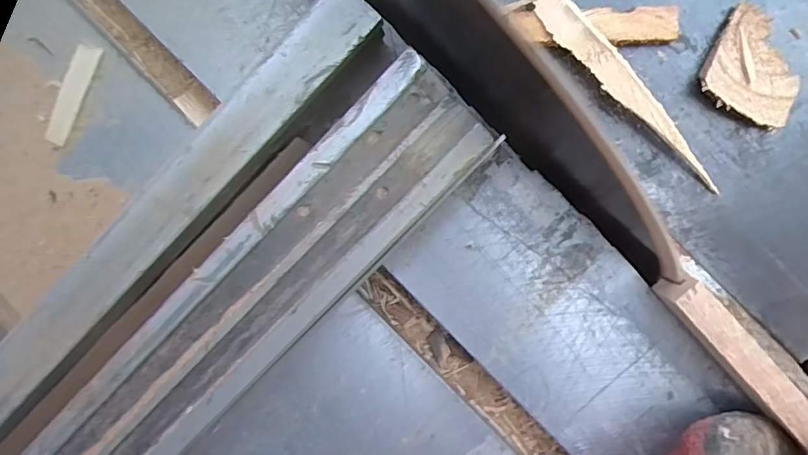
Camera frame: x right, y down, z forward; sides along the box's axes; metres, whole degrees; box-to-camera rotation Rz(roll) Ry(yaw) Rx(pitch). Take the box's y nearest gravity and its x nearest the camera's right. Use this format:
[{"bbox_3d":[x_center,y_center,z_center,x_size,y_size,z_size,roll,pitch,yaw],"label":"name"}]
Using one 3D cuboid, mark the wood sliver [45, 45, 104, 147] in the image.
[{"bbox_3d":[-0.173,-0.069,0.269,0.015,0.004,0.054,28,98,9],"label":"wood sliver"}]

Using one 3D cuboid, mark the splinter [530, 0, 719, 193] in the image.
[{"bbox_3d":[0.103,-0.064,0.241,0.017,0.011,0.123,-40,89,5],"label":"splinter"}]

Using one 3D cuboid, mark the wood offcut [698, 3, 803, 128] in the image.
[{"bbox_3d":[0.163,-0.074,0.239,0.044,0.009,0.047,25,94,3],"label":"wood offcut"}]

